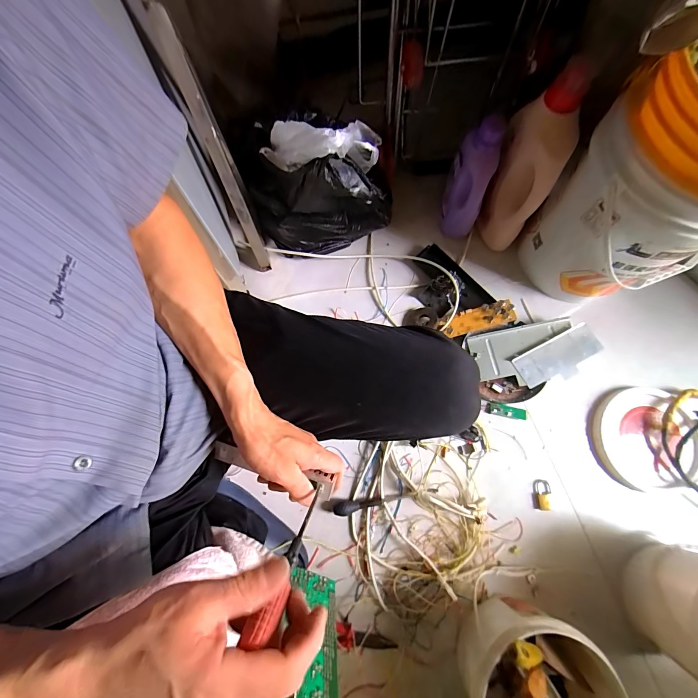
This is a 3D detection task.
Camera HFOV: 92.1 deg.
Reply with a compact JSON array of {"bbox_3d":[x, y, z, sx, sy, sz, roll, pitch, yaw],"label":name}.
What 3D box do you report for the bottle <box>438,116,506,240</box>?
[{"bbox_3d":[0.274,-0.375,0.768,0.087,0.272,0.059,14,56,4],"label":"bottle"}]

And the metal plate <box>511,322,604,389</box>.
[{"bbox_3d":[0.475,0.019,0.760,0.190,0.014,0.092,-28,79,1],"label":"metal plate"}]

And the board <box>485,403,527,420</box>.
[{"bbox_3d":[0.355,0.141,0.759,0.087,0.010,0.024,10,76,3],"label":"board"}]

